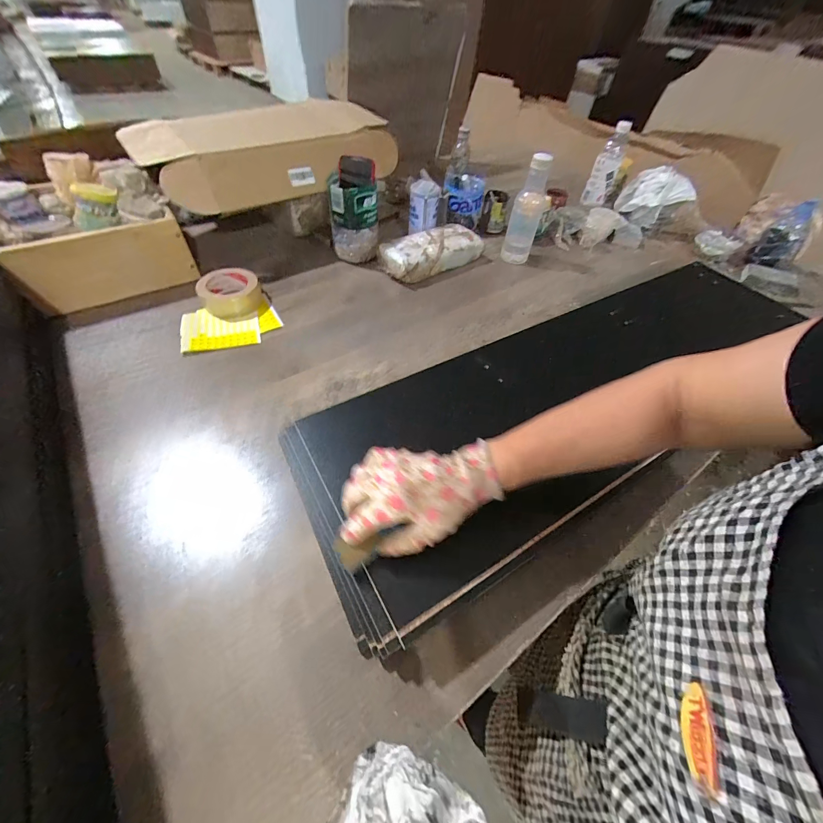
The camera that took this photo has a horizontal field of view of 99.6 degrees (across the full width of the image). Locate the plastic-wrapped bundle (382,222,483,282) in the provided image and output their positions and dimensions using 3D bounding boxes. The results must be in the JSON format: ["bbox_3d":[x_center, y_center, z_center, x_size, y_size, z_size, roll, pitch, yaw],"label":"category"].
[{"bbox_3d":[0.048,-0.368,0.795,0.243,0.060,0.117,-31,60,-25],"label":"plastic-wrapped bundle"}]

